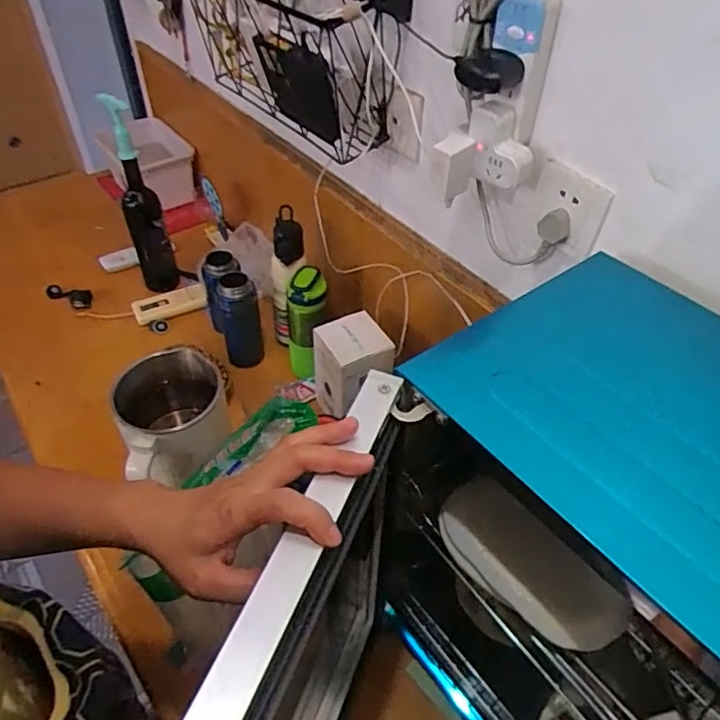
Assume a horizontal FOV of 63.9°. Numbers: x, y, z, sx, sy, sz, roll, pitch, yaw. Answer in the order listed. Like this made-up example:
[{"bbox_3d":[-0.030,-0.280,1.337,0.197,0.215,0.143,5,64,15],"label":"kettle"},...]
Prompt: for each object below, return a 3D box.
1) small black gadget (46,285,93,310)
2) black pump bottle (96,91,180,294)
[{"bbox_3d":[-0.593,-0.134,1.191,0.102,0.024,0.043,18,48,15],"label":"small black gadget"},{"bbox_3d":[-0.423,-0.298,1.124,0.069,0.403,0.081,-19,50,-19],"label":"black pump bottle"}]

